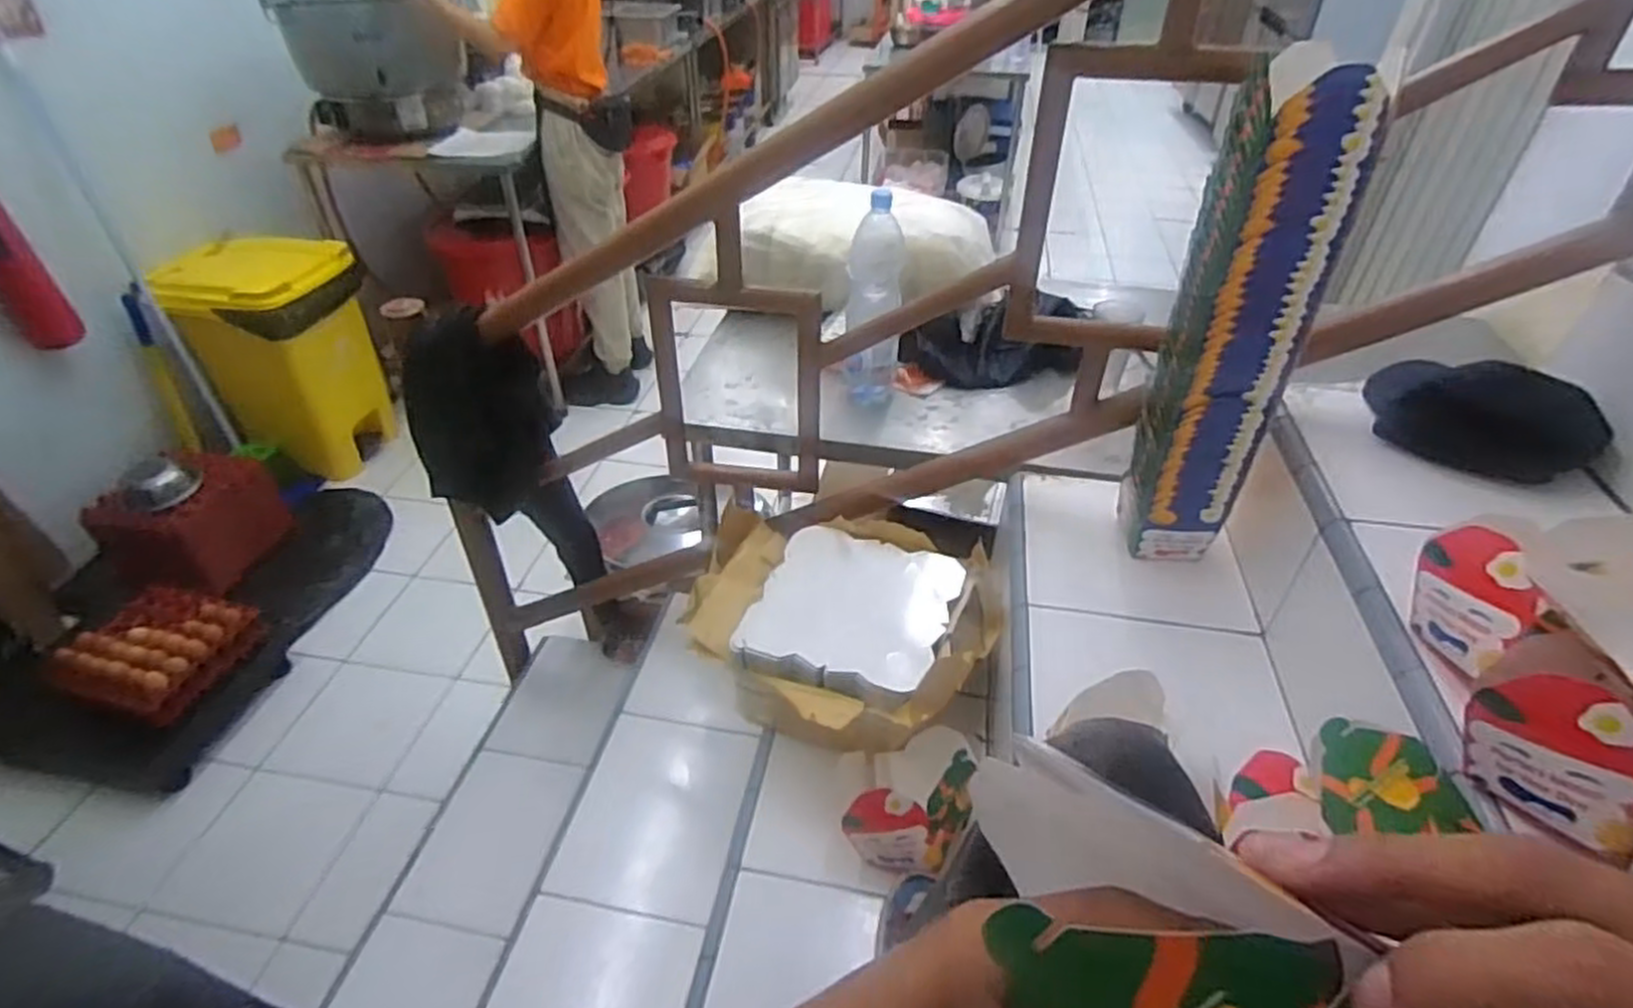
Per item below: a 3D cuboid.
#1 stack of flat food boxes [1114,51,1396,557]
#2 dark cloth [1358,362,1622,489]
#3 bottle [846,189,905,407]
[{"bbox_3d":[0.439,-0.156,0.845,0.128,0.559,0.077,21,43,22],"label":"stack of flat food boxes"},{"bbox_3d":[0.749,-0.107,0.898,0.063,0.111,0.228,-28,48,-31],"label":"dark cloth"},{"bbox_3d":[0.090,-0.311,1.250,0.089,0.319,0.080,4,39,3],"label":"bottle"}]

